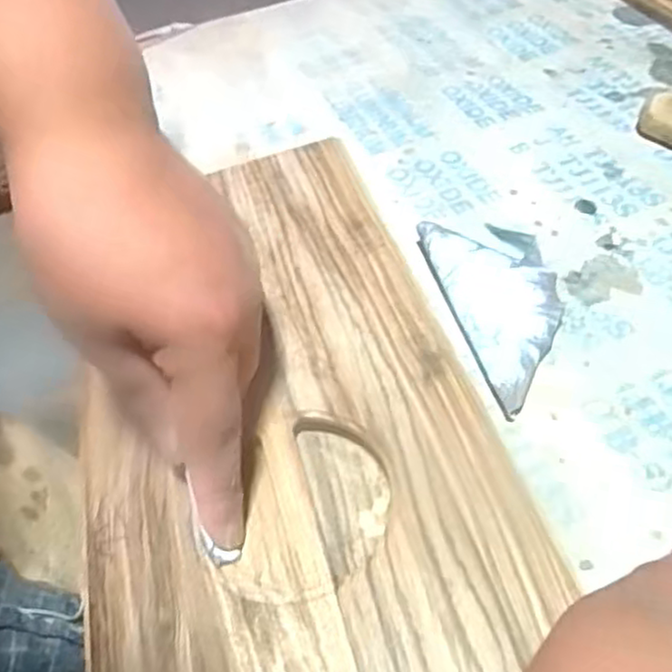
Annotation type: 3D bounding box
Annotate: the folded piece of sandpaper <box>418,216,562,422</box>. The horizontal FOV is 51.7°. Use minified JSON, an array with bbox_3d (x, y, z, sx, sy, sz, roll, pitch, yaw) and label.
[{"bbox_3d":[0.077,-0.016,0.317,0.049,0.018,0.108,-14,47,-7],"label":"folded piece of sandpaper"}]

